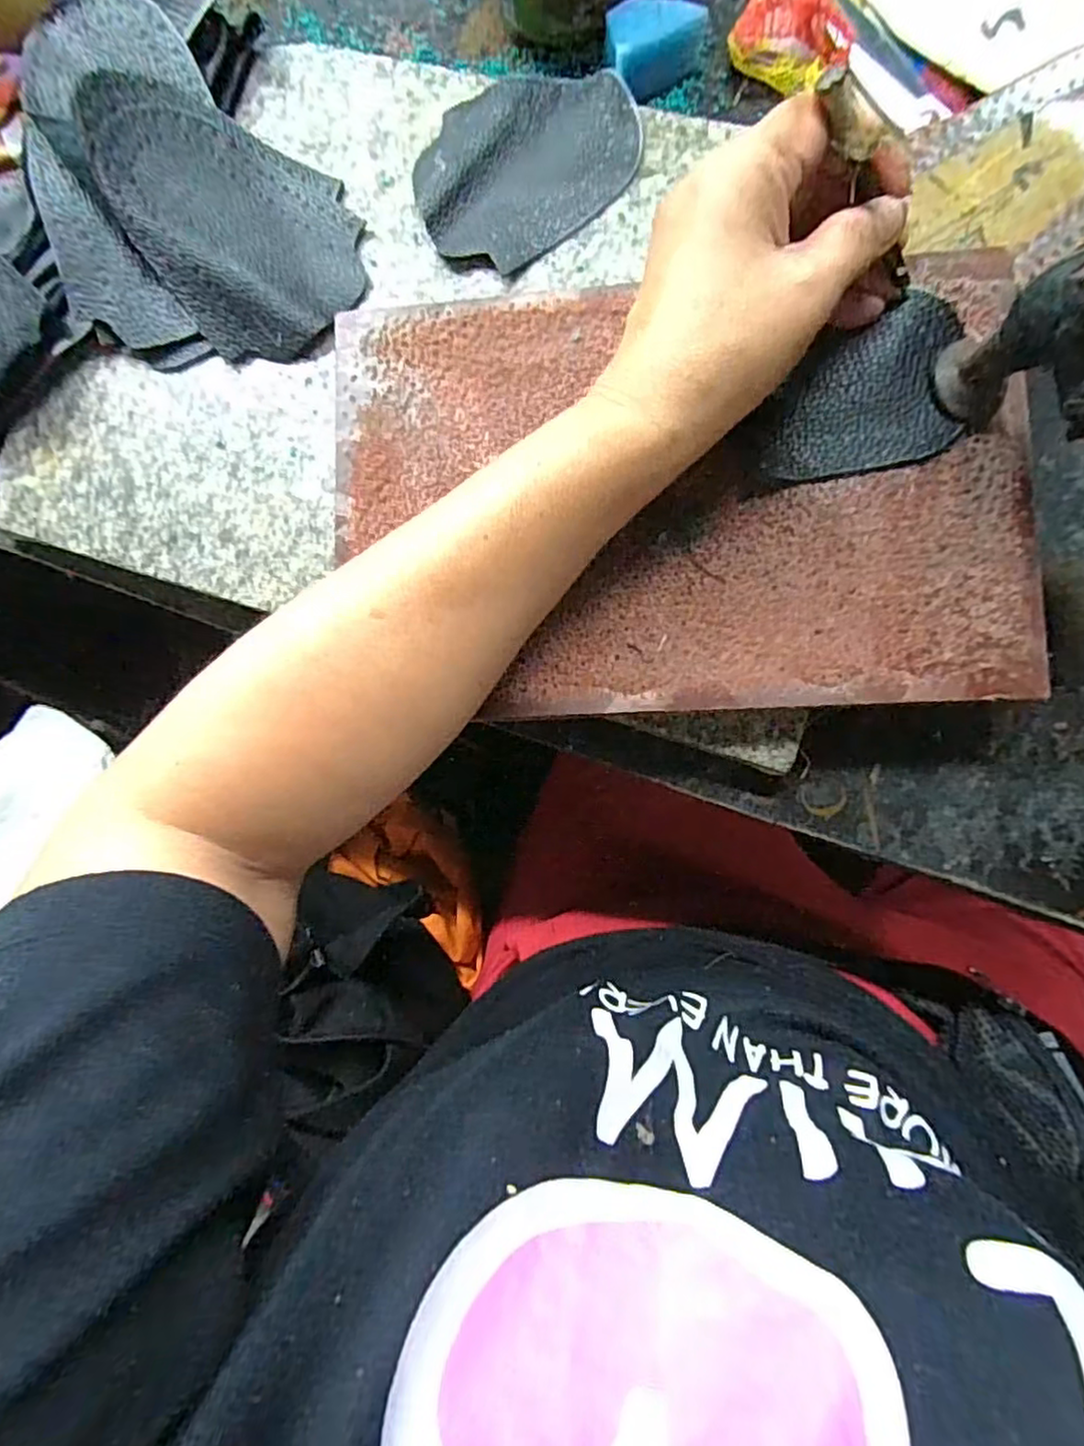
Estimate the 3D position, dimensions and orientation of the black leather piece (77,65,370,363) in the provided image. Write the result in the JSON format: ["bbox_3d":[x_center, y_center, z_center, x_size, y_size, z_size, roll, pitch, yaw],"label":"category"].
[{"bbox_3d":[-0.141,-0.235,0.298,0.088,0.040,0.125,-31,85,4],"label":"black leather piece"}]

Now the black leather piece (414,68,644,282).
[{"bbox_3d":[-0.008,-0.258,0.305,0.103,0.009,0.079,-31,85,4],"label":"black leather piece"}]

